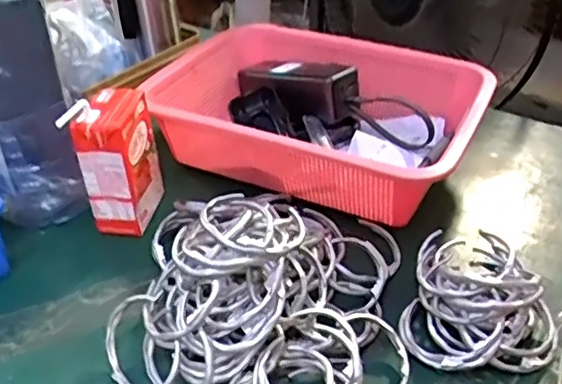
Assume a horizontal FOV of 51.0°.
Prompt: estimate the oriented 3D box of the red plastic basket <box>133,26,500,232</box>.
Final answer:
[{"bbox_3d":[0.037,-0.078,0.577,0.301,0.083,0.217,20,40,25],"label":"red plastic basket"}]

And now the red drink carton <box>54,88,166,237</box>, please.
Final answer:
[{"bbox_3d":[-0.135,-0.025,0.495,0.043,0.113,0.073,7,36,9],"label":"red drink carton"}]

